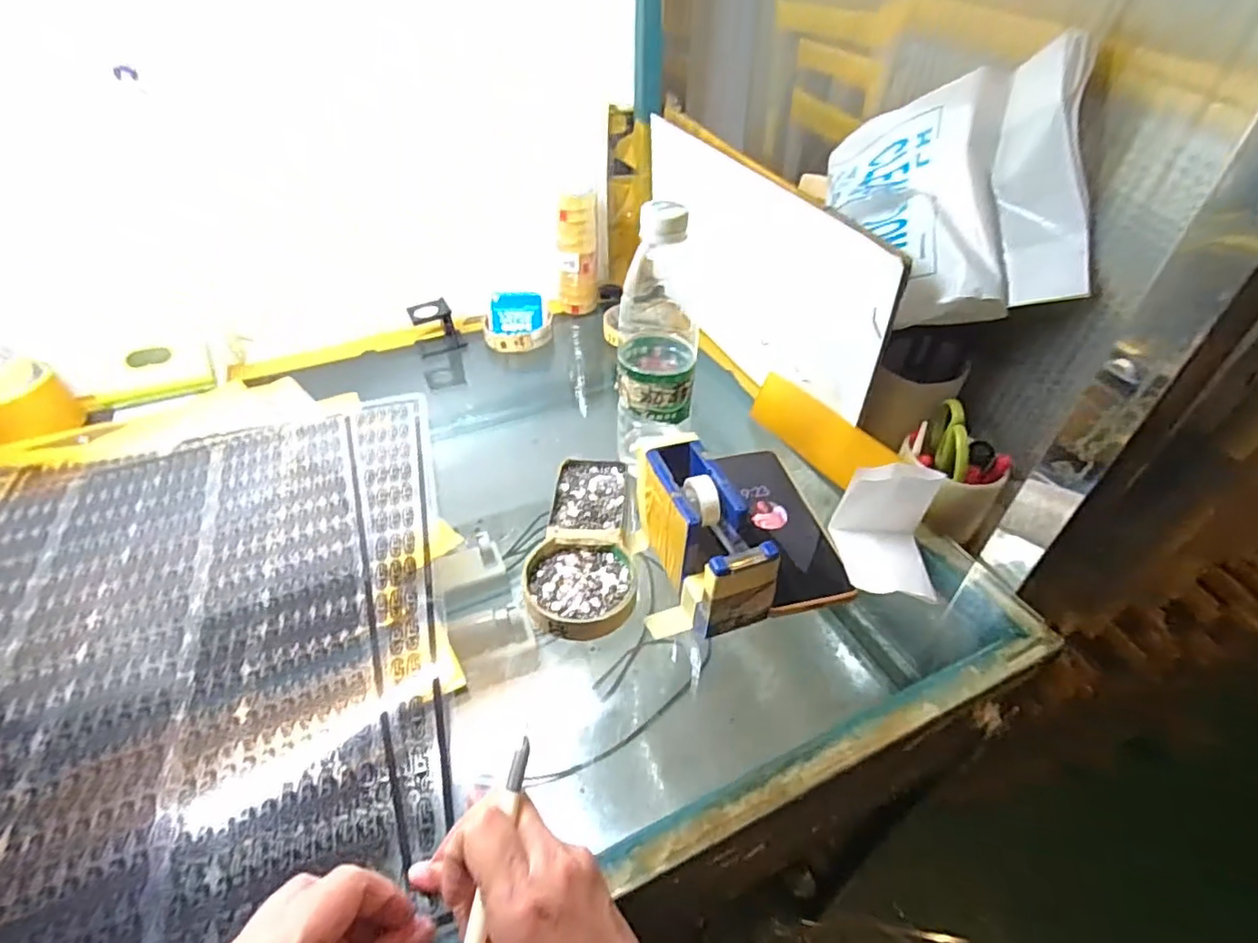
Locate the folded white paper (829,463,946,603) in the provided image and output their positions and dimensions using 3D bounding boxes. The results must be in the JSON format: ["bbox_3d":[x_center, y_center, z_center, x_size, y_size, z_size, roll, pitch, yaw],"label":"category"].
[{"bbox_3d":[0.196,0.044,0.437,0.068,0.064,0.073,0,43,0],"label":"folded white paper"}]

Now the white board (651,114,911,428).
[{"bbox_3d":[0.117,-0.208,0.614,0.016,0.181,0.409,-16,44,-16],"label":"white board"}]

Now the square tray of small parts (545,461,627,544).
[{"bbox_3d":[-0.033,0.022,0.493,0.059,0.014,0.105,1,43,2],"label":"square tray of small parts"}]

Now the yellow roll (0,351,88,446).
[{"bbox_3d":[-0.603,-0.078,0.569,0.098,0.060,0.090,-29,50,-27],"label":"yellow roll"}]

